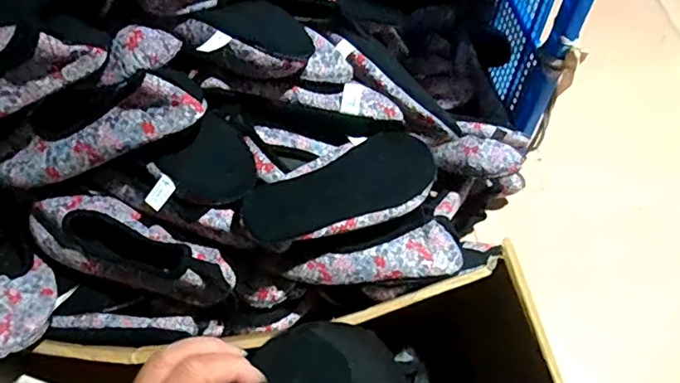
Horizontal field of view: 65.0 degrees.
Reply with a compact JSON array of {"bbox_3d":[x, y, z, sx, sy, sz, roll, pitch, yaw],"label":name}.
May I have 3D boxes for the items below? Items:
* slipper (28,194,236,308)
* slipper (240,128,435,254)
[{"bbox_3d":[-0.235,0.062,0.589,0.248,0.077,0.081,21,58,13],"label":"slipper"},{"bbox_3d":[0.004,0.003,0.621,0.249,0.055,0.097,-19,70,-27],"label":"slipper"}]

